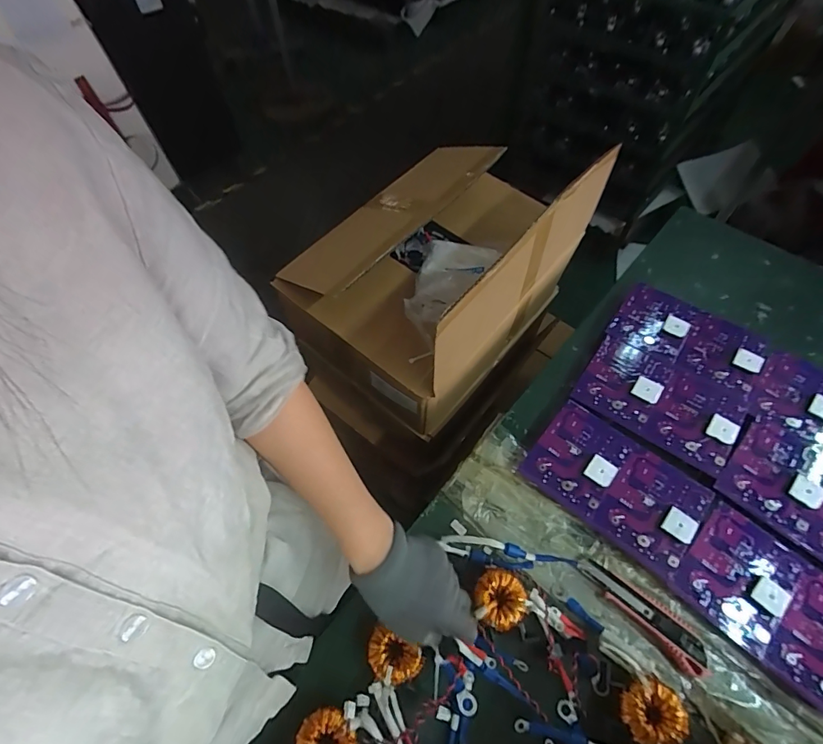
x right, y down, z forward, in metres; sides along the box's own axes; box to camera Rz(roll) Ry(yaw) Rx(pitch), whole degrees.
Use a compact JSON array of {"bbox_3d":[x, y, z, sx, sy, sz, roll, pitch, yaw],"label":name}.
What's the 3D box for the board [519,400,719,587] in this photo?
[{"bbox_3d":[0.251,0.136,0.535,0.198,0.024,0.125,37,67,21],"label":"board"}]

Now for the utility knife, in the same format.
[{"bbox_3d":[0.260,0.262,0.481,0.041,0.016,0.146,-40,66,-20],"label":"utility knife"}]

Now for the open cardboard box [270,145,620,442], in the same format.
[{"bbox_3d":[0.042,-0.170,0.707,0.305,0.315,0.417,36,68,20],"label":"open cardboard box"}]

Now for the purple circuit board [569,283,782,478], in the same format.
[{"bbox_3d":[0.370,-0.008,0.604,0.199,0.018,0.244,32,65,19],"label":"purple circuit board"}]

